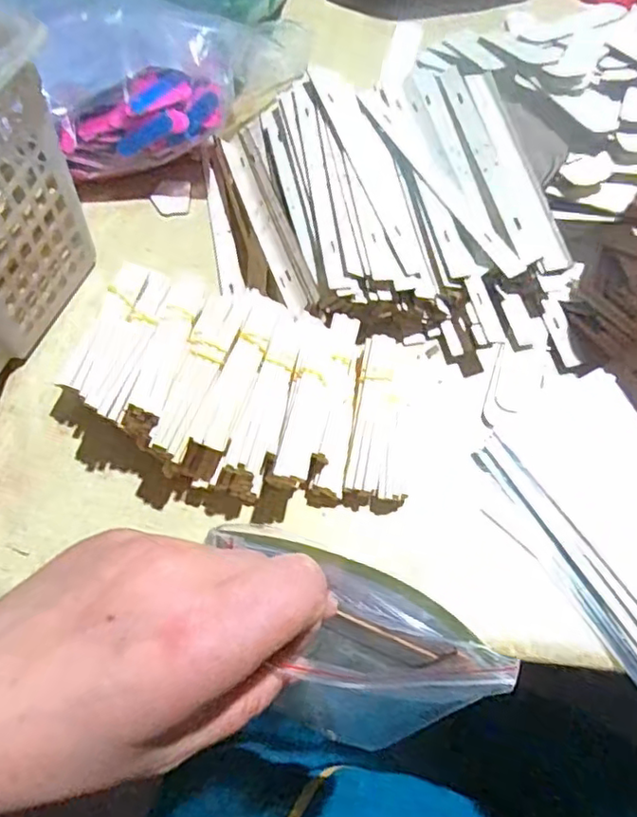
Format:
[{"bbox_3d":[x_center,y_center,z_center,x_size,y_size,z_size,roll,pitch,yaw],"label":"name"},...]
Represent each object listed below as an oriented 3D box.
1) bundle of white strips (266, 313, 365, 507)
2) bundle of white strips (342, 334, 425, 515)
[{"bbox_3d":[0.003,-0.005,0.390,0.041,0.046,0.124,8,66,5],"label":"bundle of white strips"},{"bbox_3d":[0.044,0.004,0.392,0.041,0.036,0.119,9,66,5],"label":"bundle of white strips"}]

